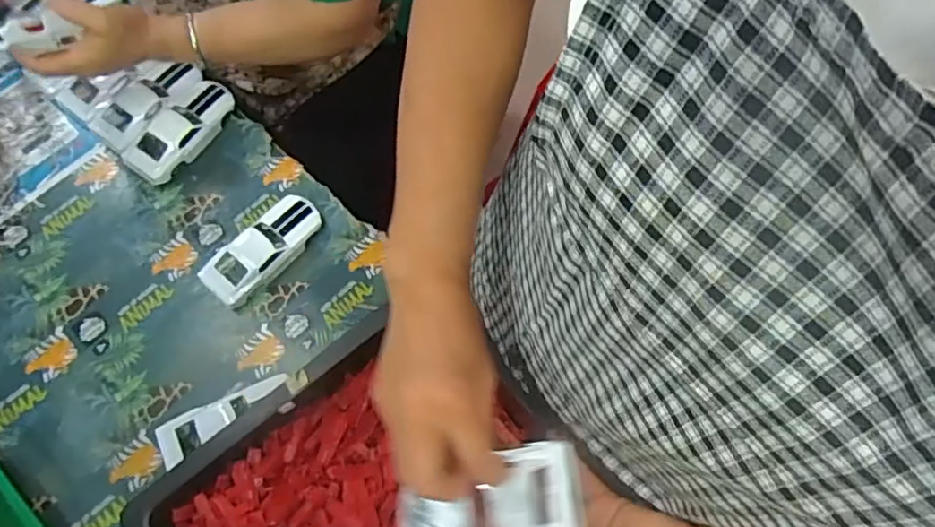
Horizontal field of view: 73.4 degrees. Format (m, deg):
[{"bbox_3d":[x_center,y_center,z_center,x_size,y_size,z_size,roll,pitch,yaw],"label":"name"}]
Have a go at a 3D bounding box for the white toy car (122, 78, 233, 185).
[{"bbox_3d":[-0.298,-0.141,0.653,0.055,0.029,0.124,35,74,13],"label":"white toy car"}]

